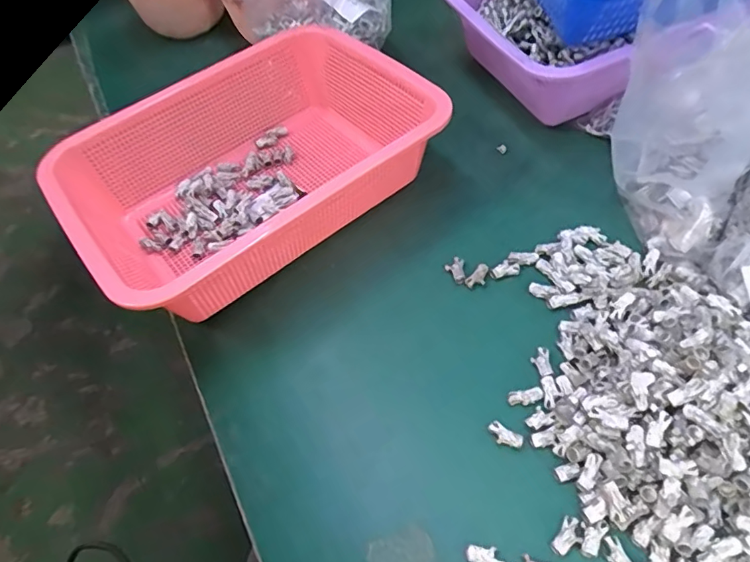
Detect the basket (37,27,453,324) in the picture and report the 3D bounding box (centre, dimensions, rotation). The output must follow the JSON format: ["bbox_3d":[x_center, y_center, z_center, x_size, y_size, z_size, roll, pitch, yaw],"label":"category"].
[{"bbox_3d":[-0.105,-0.096,0.434,0.289,0.084,0.204,-39,58,-18],"label":"basket"}]

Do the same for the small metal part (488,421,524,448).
[{"bbox_3d":[0.084,0.100,0.324,0.022,0.005,0.011,30,64,26],"label":"small metal part"}]

